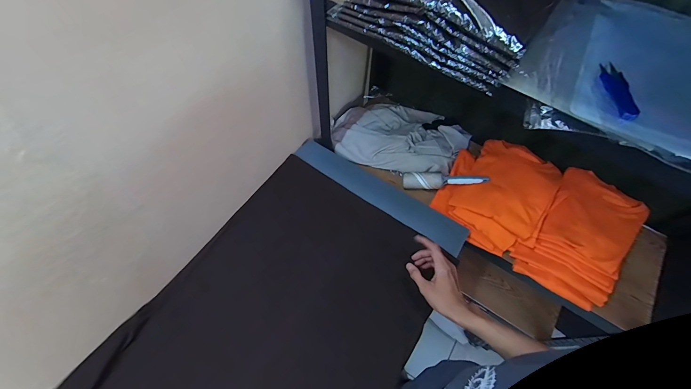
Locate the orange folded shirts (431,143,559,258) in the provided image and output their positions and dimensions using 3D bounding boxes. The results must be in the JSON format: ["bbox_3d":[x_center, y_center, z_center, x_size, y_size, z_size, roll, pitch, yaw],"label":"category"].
[{"bbox_3d":[0.394,-0.010,0.792,0.257,0.100,0.275,37,67,17],"label":"orange folded shirts"}]

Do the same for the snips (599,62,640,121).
[{"bbox_3d":[0.357,-0.136,0.396,0.024,0.010,0.105,12,62,5],"label":"snips"}]

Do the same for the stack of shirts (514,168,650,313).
[{"bbox_3d":[0.569,0.100,0.729,0.205,0.095,0.302,37,67,17],"label":"stack of shirts"}]

